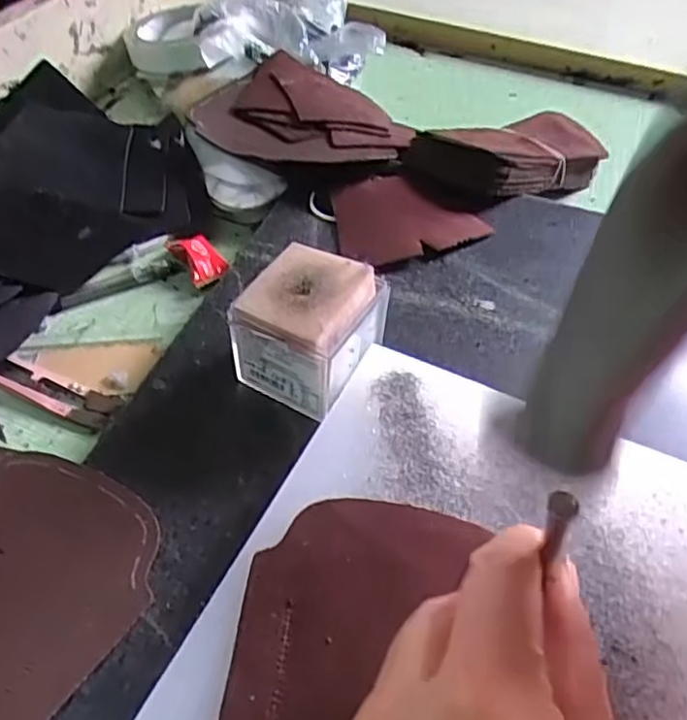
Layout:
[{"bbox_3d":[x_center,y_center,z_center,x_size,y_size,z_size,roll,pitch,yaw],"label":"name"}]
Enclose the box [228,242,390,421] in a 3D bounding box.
[{"bbox_3d":[-0.015,-0.012,0.323,0.057,0.060,0.056,29,54,21],"label":"box"}]

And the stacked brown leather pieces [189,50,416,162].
[{"bbox_3d":[-0.026,-0.173,0.489,0.146,0.026,0.122,21,52,15],"label":"stacked brown leather pieces"}]

